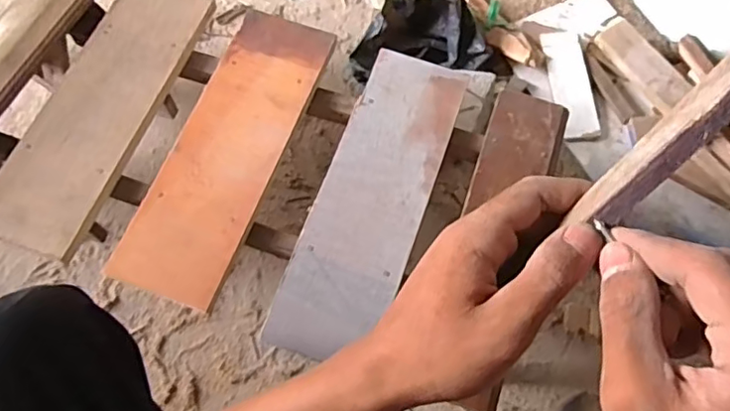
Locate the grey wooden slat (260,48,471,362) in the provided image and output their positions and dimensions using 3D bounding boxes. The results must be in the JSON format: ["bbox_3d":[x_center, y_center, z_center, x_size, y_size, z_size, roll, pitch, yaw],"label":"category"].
[{"bbox_3d":[0.011,-0.012,0.617,0.110,0.013,0.356,18,68,8],"label":"grey wooden slat"}]

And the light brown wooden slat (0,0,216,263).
[{"bbox_3d":[-0.295,-0.116,0.652,0.116,0.015,0.353,16,68,7],"label":"light brown wooden slat"}]

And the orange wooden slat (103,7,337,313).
[{"bbox_3d":[-0.145,-0.067,0.633,0.116,0.019,0.351,17,68,8],"label":"orange wooden slat"}]

